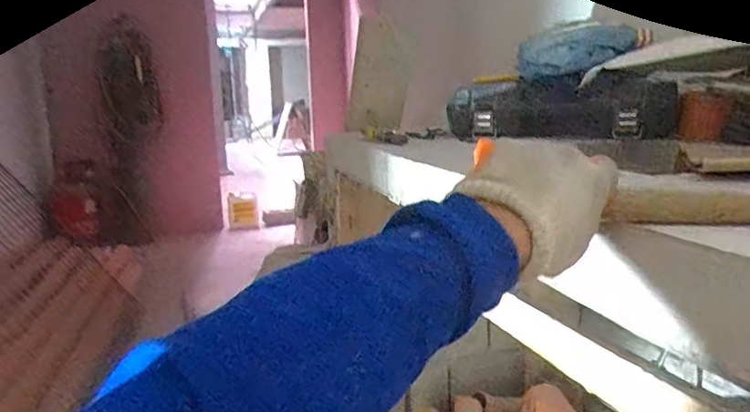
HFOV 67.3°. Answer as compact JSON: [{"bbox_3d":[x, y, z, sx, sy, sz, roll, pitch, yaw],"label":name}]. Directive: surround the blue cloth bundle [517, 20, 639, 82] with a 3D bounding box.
[{"bbox_3d":[0.374,-0.293,1.057,0.206,0.093,0.051,3,12,22],"label":"blue cloth bundle"}]

